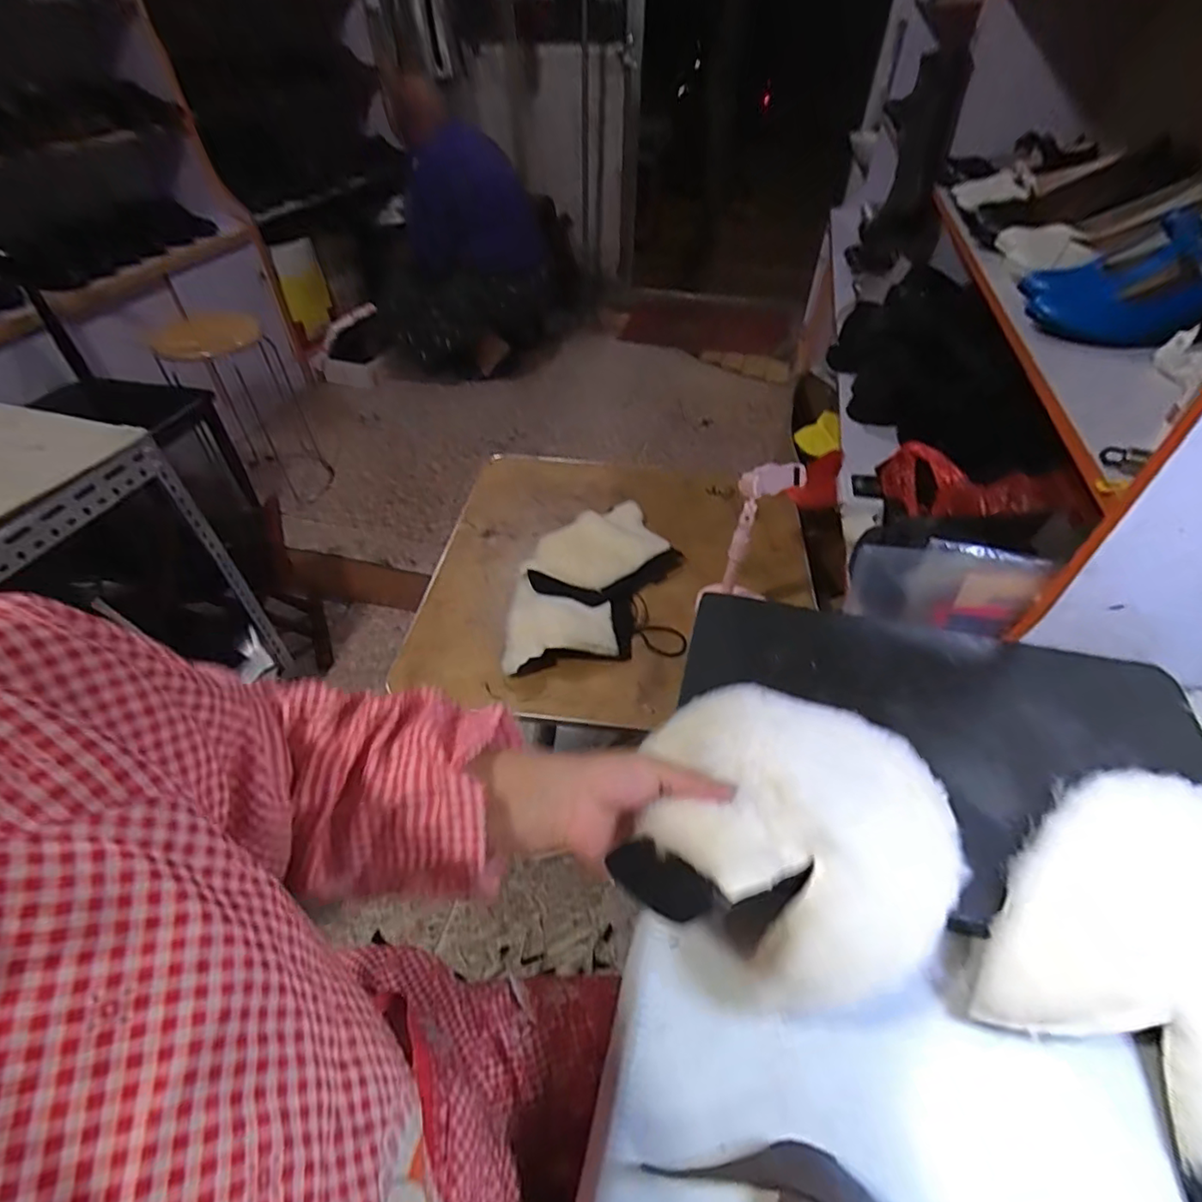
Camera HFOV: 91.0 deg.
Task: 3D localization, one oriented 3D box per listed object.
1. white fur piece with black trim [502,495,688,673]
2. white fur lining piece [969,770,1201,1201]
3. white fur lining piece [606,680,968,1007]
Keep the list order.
[{"bbox_3d":[-0.007,-0.034,0.909,0.256,0.057,0.352,-1,46,-1],"label":"white fur piece with black trim"},{"bbox_3d":[0.361,0.222,0.335,0.216,0.042,0.223,0,46,0],"label":"white fur lining piece"},{"bbox_3d":[0.127,0.124,0.367,0.199,0.080,0.196,0,46,0],"label":"white fur lining piece"}]

